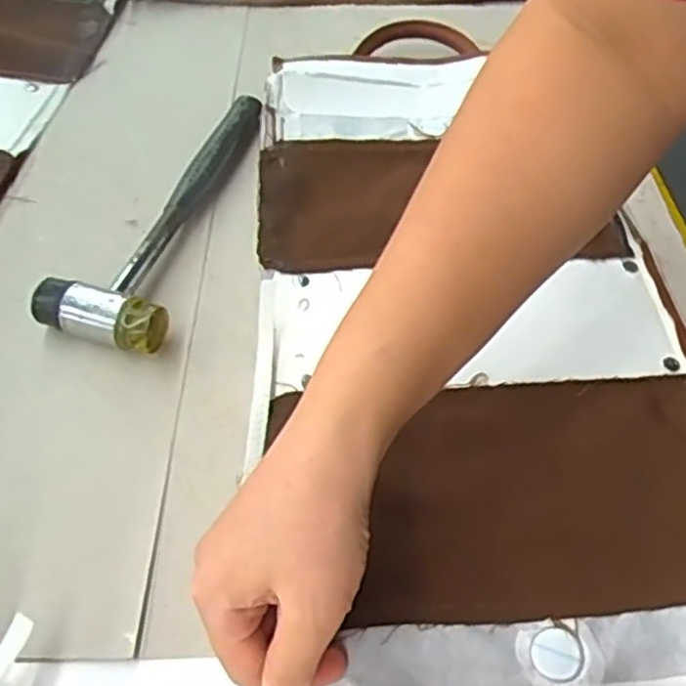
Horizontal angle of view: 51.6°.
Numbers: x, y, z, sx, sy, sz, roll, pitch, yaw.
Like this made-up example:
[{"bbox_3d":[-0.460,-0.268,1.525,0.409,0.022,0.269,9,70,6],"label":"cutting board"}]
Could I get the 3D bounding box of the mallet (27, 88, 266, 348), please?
[{"bbox_3d":[-0.108,-0.092,0.443,0.068,0.028,0.225,10,53,7],"label":"mallet"}]

